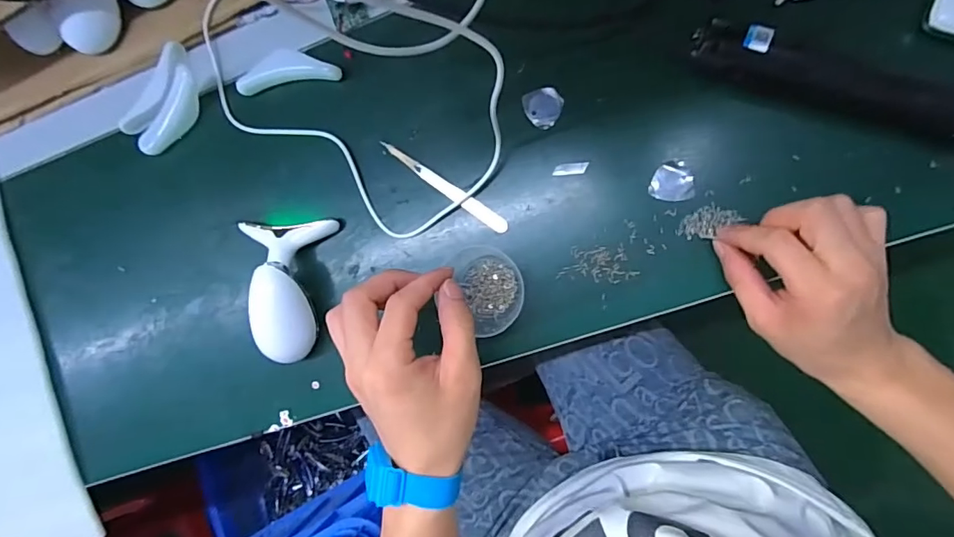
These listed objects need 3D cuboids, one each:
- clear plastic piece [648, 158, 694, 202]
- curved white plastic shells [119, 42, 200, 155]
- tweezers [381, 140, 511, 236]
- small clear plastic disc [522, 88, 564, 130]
[{"bbox_3d":[0.149,-0.067,0.388,0.032,0.004,0.031,-5,90,10],"label":"clear plastic piece"},{"bbox_3d":[-0.269,-0.144,0.443,0.054,0.019,0.090,35,96,7],"label":"curved white plastic shells"},{"bbox_3d":[-0.027,-0.066,0.411,0.122,0.008,0.012,36,97,7],"label":"tweezers"},{"bbox_3d":[0.053,-0.127,0.400,0.029,0.004,0.032,-17,88,9],"label":"small clear plastic disc"}]

